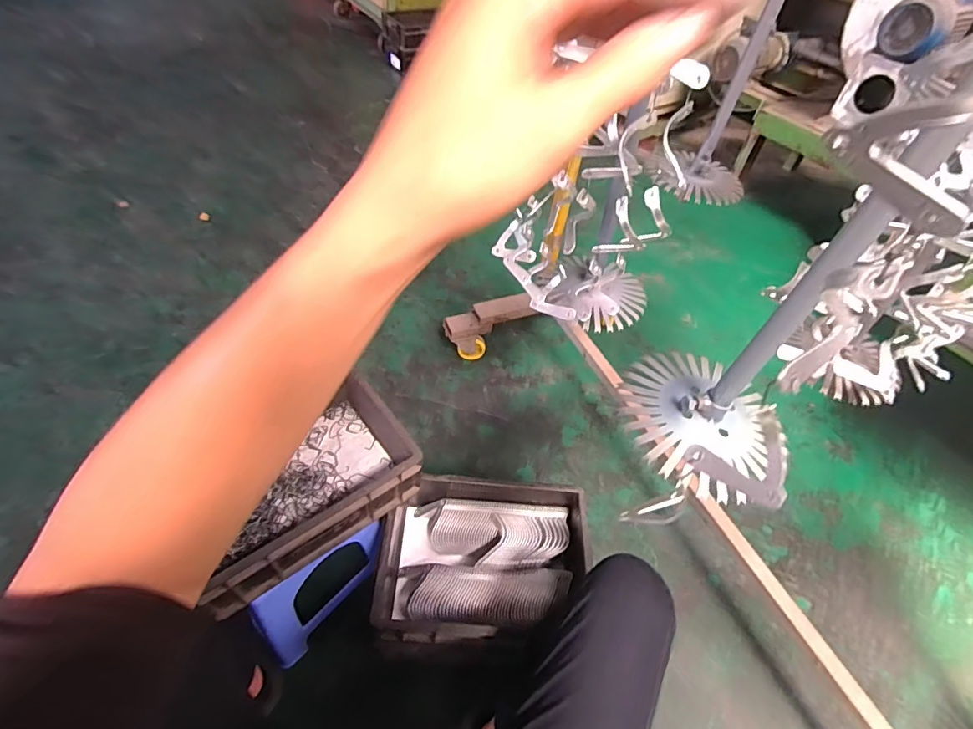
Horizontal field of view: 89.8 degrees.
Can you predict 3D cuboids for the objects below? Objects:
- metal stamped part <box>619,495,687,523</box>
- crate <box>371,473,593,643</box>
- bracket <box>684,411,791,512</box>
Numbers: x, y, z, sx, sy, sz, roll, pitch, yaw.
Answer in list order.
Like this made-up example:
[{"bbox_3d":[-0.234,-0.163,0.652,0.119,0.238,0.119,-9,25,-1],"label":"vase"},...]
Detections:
[{"bbox_3d":[0.168,0.148,0.482,0.067,0.015,0.025,-12,52,-16],"label":"metal stamped part"},{"bbox_3d":[-0.003,0.334,0.839,0.332,0.118,0.255,6,49,-1],"label":"crate"},{"bbox_3d":[0.205,0.082,0.384,0.011,0.075,0.064,-1,60,-48],"label":"bracket"}]

